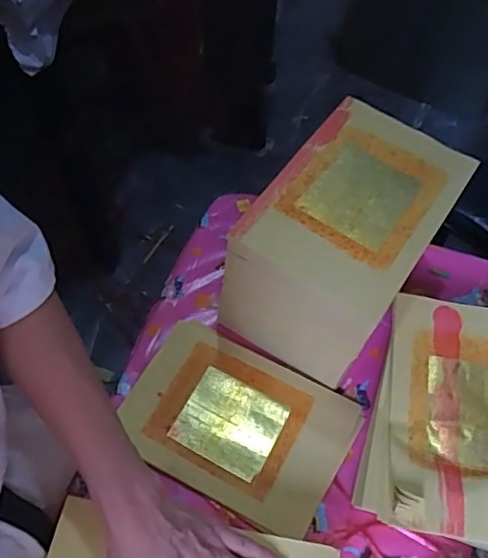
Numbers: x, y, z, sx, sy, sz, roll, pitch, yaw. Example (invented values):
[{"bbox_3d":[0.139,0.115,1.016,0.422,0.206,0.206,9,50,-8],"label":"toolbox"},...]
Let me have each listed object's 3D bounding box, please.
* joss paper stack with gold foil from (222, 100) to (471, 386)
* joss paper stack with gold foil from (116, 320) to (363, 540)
[{"bbox_3d":[0.108,-0.034,0.637,0.162,0.183,0.228,31,64,19],"label":"joss paper stack with gold foil"},{"bbox_3d":[-0.010,0.154,0.631,0.232,0.011,0.164,25,62,16],"label":"joss paper stack with gold foil"}]

